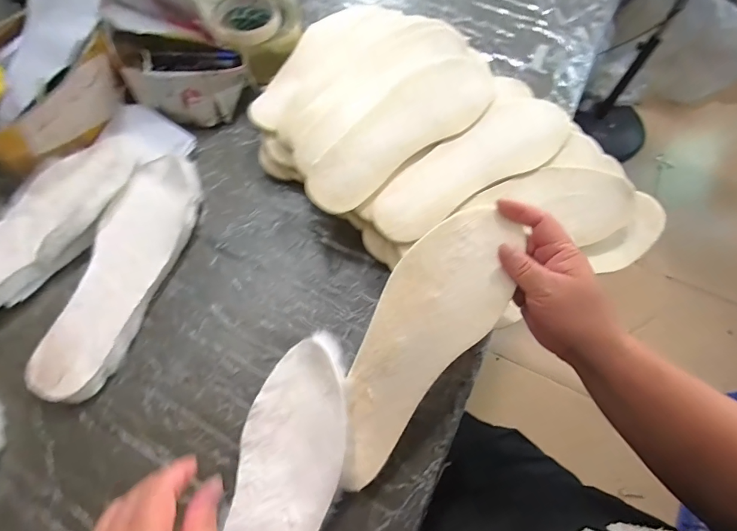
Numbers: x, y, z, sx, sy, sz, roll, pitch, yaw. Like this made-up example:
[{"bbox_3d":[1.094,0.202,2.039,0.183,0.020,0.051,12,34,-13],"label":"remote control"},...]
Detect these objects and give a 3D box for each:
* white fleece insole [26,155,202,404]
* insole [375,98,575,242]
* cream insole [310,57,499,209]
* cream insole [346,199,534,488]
[{"bbox_3d":[-0.260,-0.001,0.419,0.089,0.021,0.272,15,65,5],"label":"white fleece insole"},{"bbox_3d":[0.121,-0.114,0.439,0.264,0.017,0.079,-34,80,-17],"label":"insole"},{"bbox_3d":[0.041,-0.160,0.441,0.269,0.016,0.089,-36,80,-15],"label":"cream insole"},{"bbox_3d":[0.043,0.064,0.338,0.091,0.016,0.253,30,89,11],"label":"cream insole"}]

